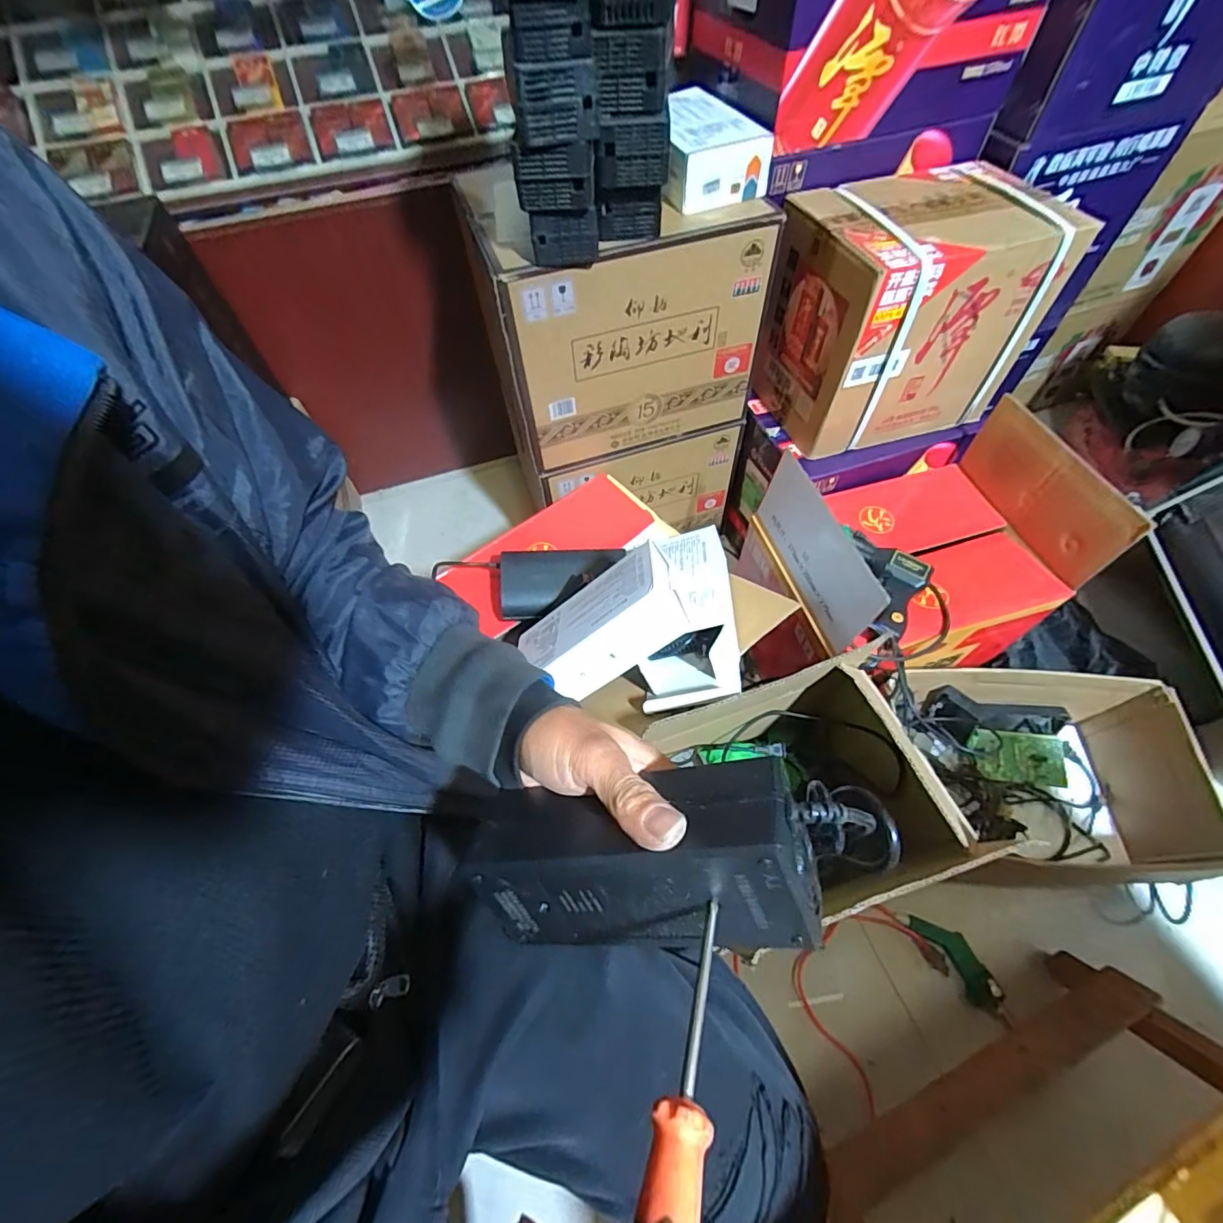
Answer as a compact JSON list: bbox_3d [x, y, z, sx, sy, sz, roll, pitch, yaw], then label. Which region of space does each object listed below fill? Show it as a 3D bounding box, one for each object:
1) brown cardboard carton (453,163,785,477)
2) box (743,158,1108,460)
[{"bbox_3d":[0.003,-0.466,0.833,0.392,0.319,0.256,-16,59,-7],"label":"brown cardboard carton"},{"bbox_3d":[0.427,-0.439,0.794,0.326,0.294,0.211,-15,59,-6],"label":"box"}]

